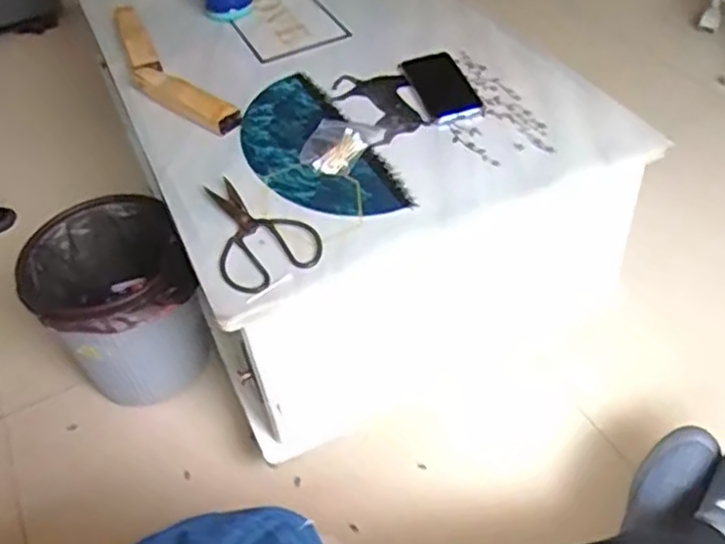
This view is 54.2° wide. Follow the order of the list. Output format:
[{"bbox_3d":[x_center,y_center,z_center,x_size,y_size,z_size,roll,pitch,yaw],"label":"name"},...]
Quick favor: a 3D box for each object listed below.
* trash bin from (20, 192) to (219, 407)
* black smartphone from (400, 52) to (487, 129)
[{"bbox_3d":[-0.367,0.068,1.103,0.216,0.259,0.248,-25,49,-17],"label":"trash bin"},{"bbox_3d":[0.114,-0.264,1.006,0.076,0.014,0.169,-14,47,-8],"label":"black smartphone"}]

